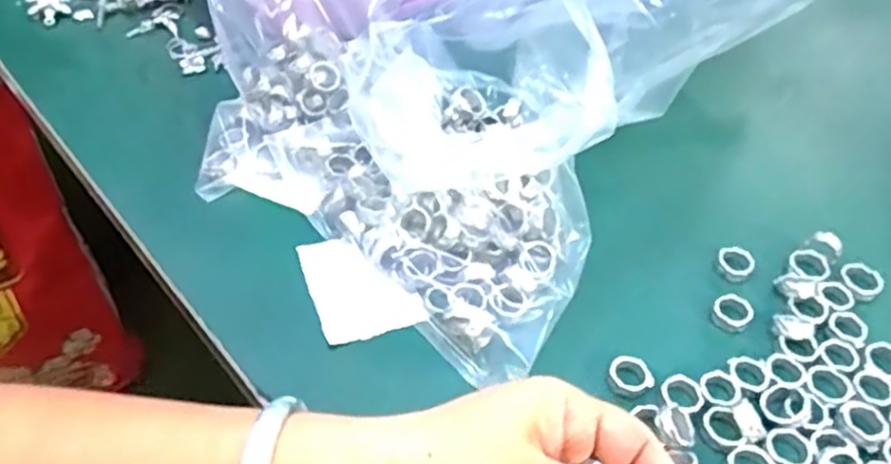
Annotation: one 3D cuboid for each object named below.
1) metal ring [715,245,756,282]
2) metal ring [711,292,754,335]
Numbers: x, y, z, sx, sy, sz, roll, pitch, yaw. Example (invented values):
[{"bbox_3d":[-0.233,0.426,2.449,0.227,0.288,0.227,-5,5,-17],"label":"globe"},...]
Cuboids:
[{"bbox_3d":[0.170,0.018,0.433,0.022,0.007,0.021,2,47,-3],"label":"metal ring"},{"bbox_3d":[0.158,0.045,0.407,0.020,0.009,0.021,2,47,-3],"label":"metal ring"}]

